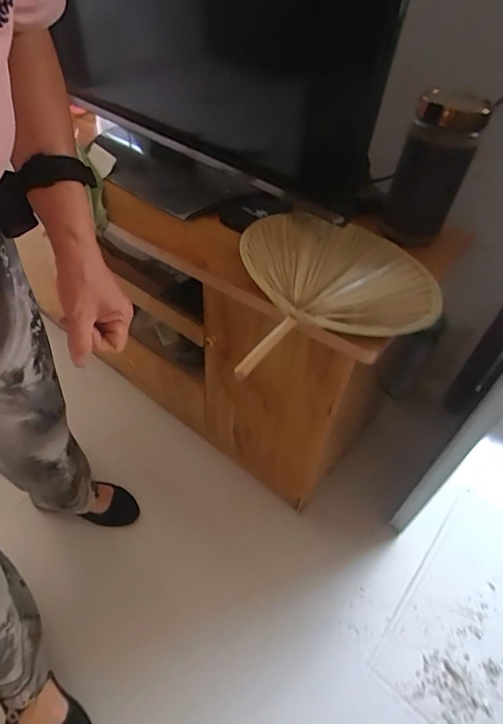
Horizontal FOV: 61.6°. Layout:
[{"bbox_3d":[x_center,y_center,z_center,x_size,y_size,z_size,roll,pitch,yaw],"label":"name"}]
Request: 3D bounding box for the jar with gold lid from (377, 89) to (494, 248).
[{"bbox_3d":[0.296,-0.315,0.717,0.104,0.232,0.090,15,47,8],"label":"jar with gold lid"}]

